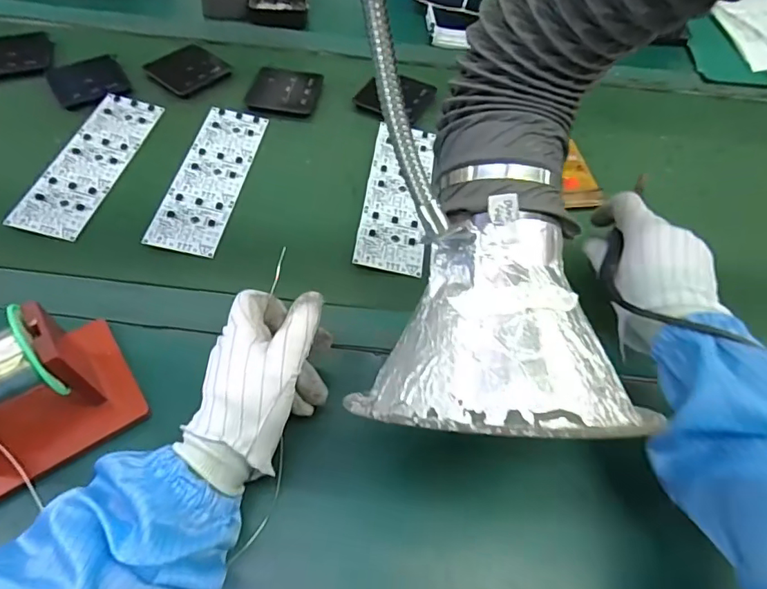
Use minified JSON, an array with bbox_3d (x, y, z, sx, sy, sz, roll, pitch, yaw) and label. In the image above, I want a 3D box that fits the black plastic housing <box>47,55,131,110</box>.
[{"bbox_3d":[-0.354,-0.257,0.618,0.079,0.007,0.082,-27,62,-21],"label":"black plastic housing"}]

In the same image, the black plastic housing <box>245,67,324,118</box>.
[{"bbox_3d":[-0.121,-0.251,0.632,0.084,0.007,0.081,11,55,3],"label":"black plastic housing"}]

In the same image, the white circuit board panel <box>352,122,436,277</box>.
[{"bbox_3d":[0.016,-0.109,0.546,0.066,0.007,0.208,7,55,1],"label":"white circuit board panel"}]

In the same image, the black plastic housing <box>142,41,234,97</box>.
[{"bbox_3d":[-0.246,-0.282,0.640,0.085,0.010,0.077,35,60,18],"label":"black plastic housing"}]

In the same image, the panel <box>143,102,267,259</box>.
[{"bbox_3d":[-0.182,-0.128,0.546,0.066,0.007,0.209,8,55,1],"label":"panel"}]

